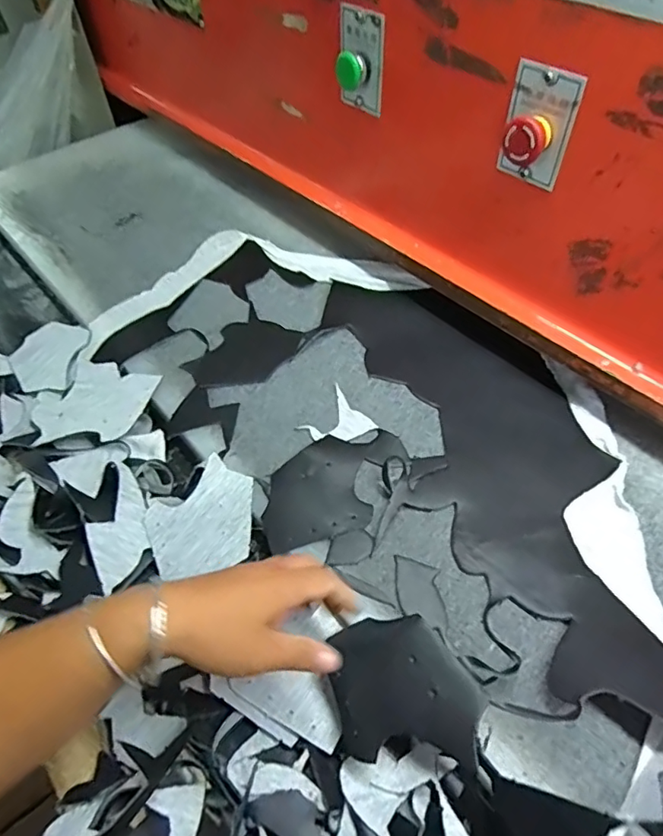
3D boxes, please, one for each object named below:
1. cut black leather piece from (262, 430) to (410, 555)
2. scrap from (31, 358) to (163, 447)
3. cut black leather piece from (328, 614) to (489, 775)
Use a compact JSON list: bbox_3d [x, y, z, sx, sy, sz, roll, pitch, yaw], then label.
[{"bbox_3d":[0.003,0.064,0.522,0.162,0.007,0.096,-35,59,-23],"label":"cut black leather piece"},{"bbox_3d":[-0.270,-0.016,0.585,0.128,0.012,0.121,16,55,14],"label":"scrap"},{"bbox_3d":[0.055,0.201,0.398,0.103,0.032,0.094,-1,52,1],"label":"cut black leather piece"}]

